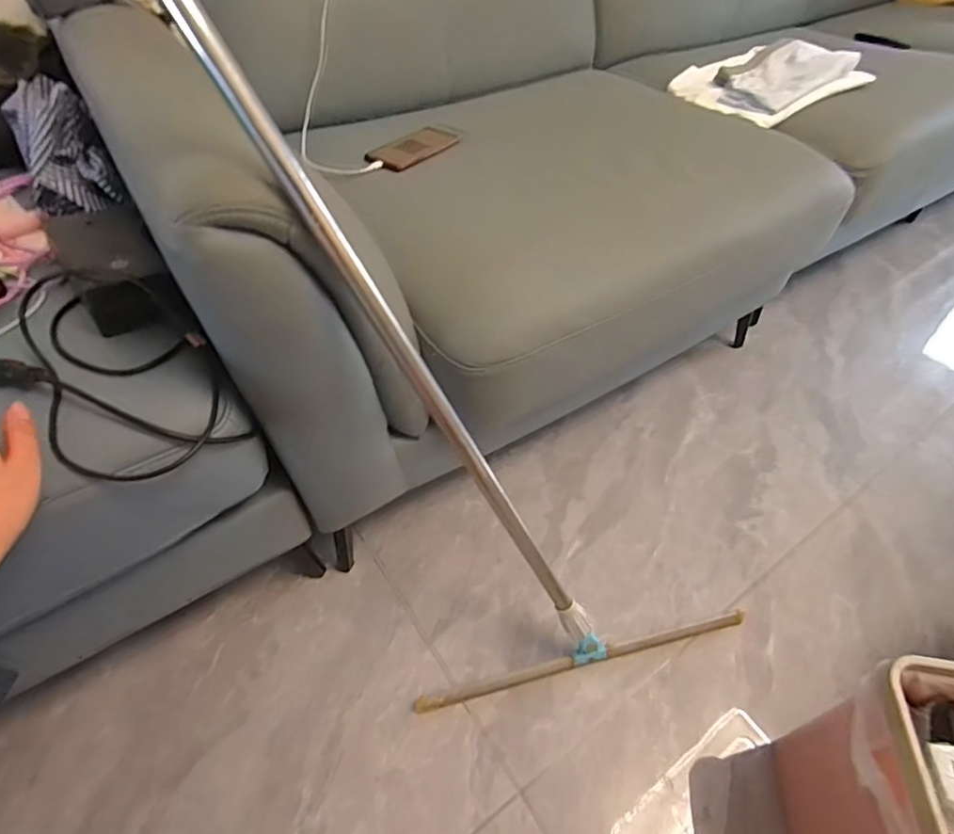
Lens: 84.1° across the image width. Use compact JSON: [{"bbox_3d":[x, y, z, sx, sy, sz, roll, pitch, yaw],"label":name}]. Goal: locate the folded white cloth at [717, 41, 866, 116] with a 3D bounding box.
[{"bbox_3d":[0.600,-0.678,1.046,0.208,0.020,0.183,-39,58,-6],"label":"folded white cloth"}]

